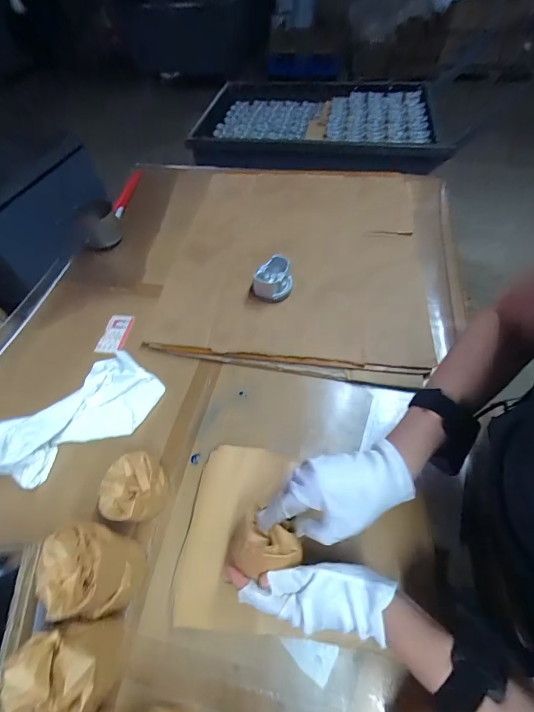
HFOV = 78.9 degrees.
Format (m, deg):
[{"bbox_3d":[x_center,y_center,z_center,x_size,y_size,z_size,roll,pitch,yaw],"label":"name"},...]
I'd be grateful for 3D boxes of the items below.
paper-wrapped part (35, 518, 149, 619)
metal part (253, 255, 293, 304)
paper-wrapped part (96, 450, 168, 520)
[{"bbox_3d":[-0.196,0.244,0.374,0.087,0.115,0.084,4,57,5],"label":"paper-wrapped part"},{"bbox_3d":[0.016,-0.154,0.655,0.070,0.070,0.074,-1,56,2],"label":"metal part"},{"bbox_3d":[-0.182,0.184,0.450,0.076,0.063,0.082,-1,56,2],"label":"paper-wrapped part"}]

